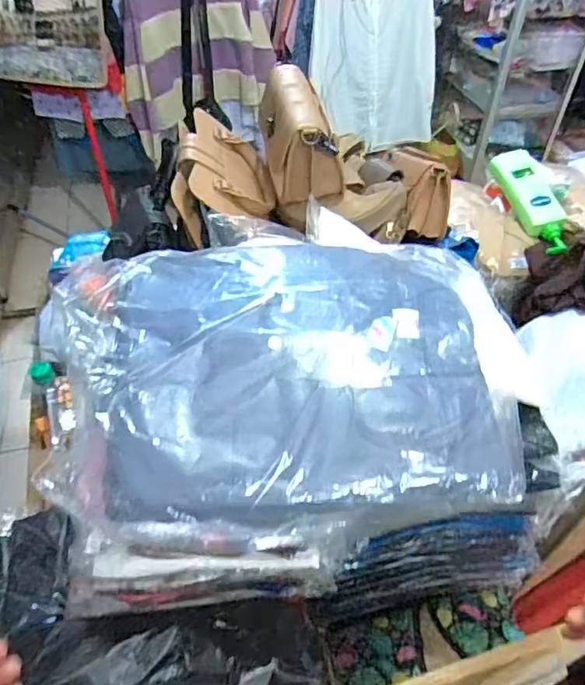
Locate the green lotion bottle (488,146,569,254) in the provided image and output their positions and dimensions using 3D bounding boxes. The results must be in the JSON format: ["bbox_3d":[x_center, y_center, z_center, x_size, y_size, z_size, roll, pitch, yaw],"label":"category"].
[{"bbox_3d":[0.441,-0.257,0.988,0.083,0.045,0.237,-11,65,-11],"label":"green lotion bottle"}]

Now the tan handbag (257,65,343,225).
[{"bbox_3d":[0.012,-0.291,0.806,0.104,0.149,0.217,-3,46,-4],"label":"tan handbag"}]

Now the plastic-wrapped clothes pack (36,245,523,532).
[{"bbox_3d":[-0.003,0.016,0.530,0.416,0.083,0.312,-2,46,-3],"label":"plastic-wrapped clothes pack"}]

